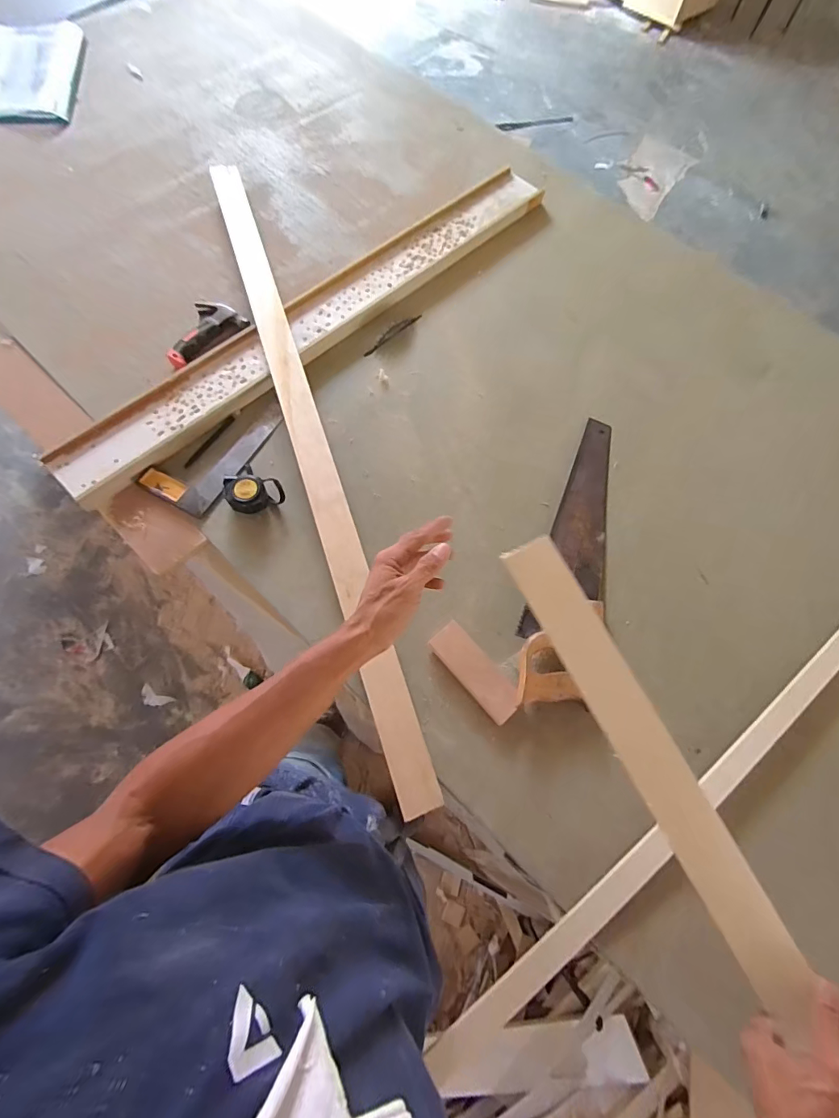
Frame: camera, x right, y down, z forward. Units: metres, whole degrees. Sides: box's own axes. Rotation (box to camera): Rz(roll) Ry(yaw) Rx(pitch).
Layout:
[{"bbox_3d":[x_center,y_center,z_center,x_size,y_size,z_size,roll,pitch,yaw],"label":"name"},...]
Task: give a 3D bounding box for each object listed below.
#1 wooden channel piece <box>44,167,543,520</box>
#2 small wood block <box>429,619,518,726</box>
[{"bbox_3d":[-0.166,-0.484,0.884,1.128,0.034,0.135,-42,77,-16],"label":"wooden channel piece"},{"bbox_3d":[0.082,0.162,0.663,0.057,0.025,0.148,-39,76,-15],"label":"small wood block"}]

